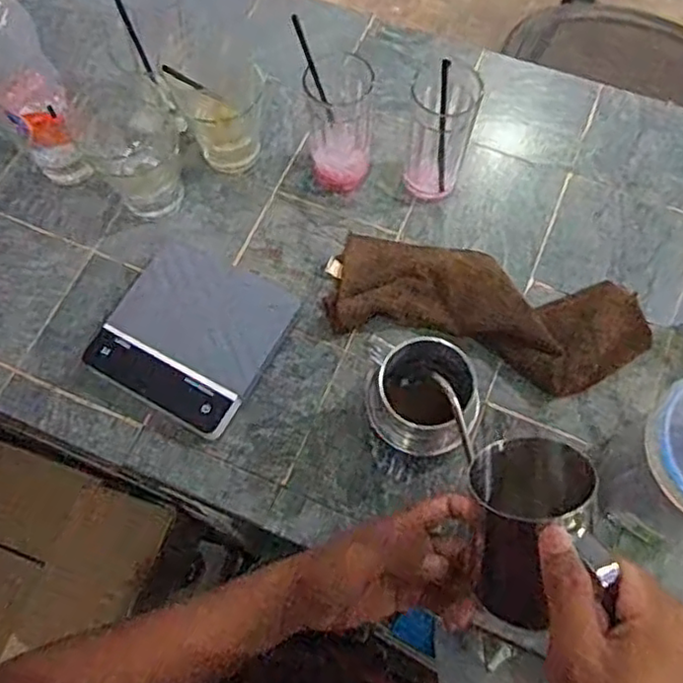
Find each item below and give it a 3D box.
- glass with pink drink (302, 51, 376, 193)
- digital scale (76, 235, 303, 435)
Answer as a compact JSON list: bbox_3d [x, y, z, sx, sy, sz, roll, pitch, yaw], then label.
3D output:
[{"bbox_3d":[-0.003,-0.210,0.675,0.065,0.153,0.065,1,67,1],"label":"glass with pink drink"},{"bbox_3d":[-0.145,-0.010,0.648,0.157,0.032,0.159,28,70,12],"label":"digital scale"}]

